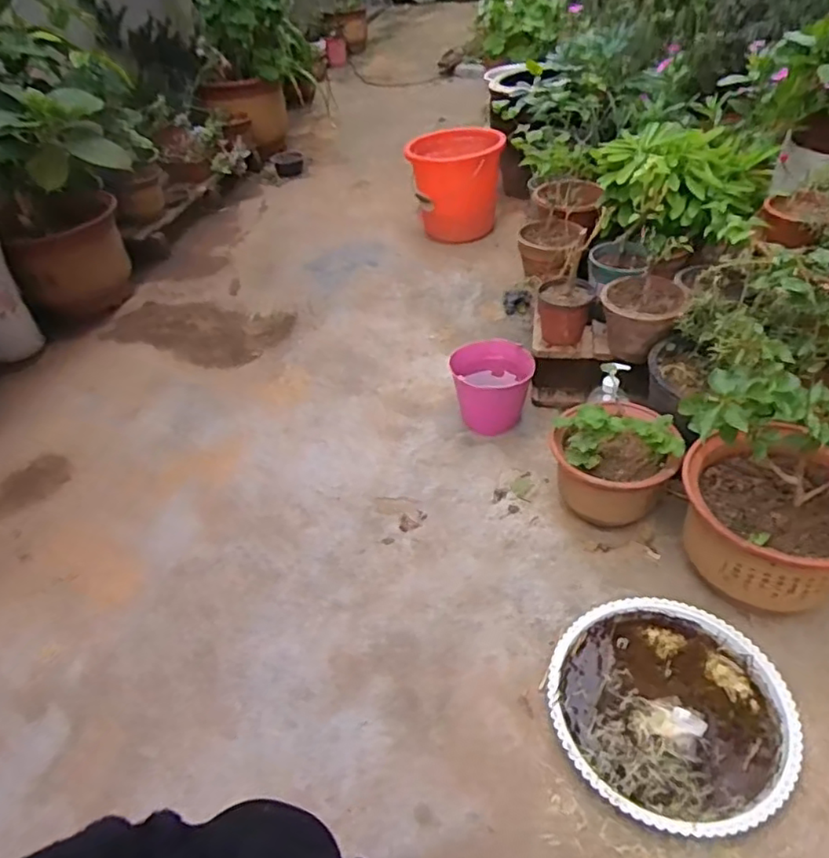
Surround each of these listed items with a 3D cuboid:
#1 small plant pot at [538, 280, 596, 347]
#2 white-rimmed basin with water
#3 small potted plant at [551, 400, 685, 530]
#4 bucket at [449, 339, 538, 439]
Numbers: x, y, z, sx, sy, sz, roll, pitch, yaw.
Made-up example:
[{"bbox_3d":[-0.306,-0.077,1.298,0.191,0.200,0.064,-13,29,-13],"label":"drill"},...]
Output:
[{"bbox_3d":[0.313,-0.246,1.277,0.112,0.139,0.094,8,43,15],"label":"small plant pot"},{"bbox_3d":[0.352,0.383,0.851,0.303,0.045,0.311,-3,41,3],"label":"white-rimmed basin with water"},{"bbox_3d":[0.345,0.063,1.090,0.196,0.211,0.187,-4,41,2],"label":"small potted plant"},{"bbox_3d":[0.172,-0.098,1.341,0.174,0.143,0.191,-3,41,3],"label":"bucket"}]

